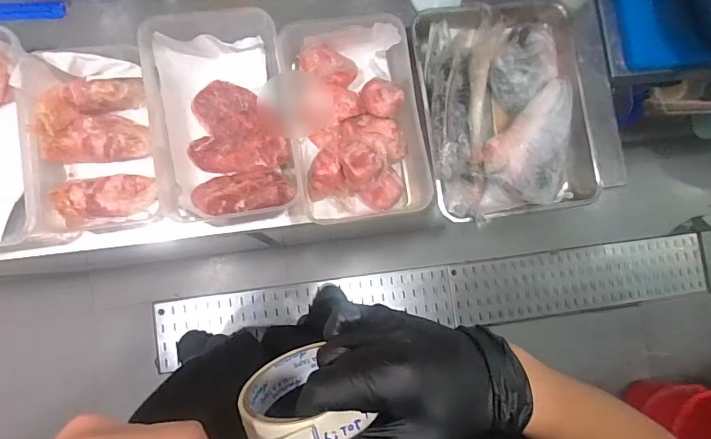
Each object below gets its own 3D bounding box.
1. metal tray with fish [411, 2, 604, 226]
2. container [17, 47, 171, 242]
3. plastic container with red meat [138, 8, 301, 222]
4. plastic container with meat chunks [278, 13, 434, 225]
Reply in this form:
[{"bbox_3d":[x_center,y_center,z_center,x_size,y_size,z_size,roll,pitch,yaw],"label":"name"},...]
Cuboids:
[{"bbox_3d":[0.208,-0.156,0.601,0.236,0.080,0.299,-6,86,-7],"label":"metal tray with fish"},{"bbox_3d":[-0.320,-0.096,0.544,0.152,0.072,0.215,-8,86,-7],"label":"container"},{"bbox_3d":[-0.173,-0.137,0.574,0.165,0.082,0.279,-8,86,-7],"label":"plastic container with red meat"},{"bbox_3d":[0.001,-0.132,0.571,0.166,0.077,0.259,-10,86,-7],"label":"plastic container with meat chunks"}]

